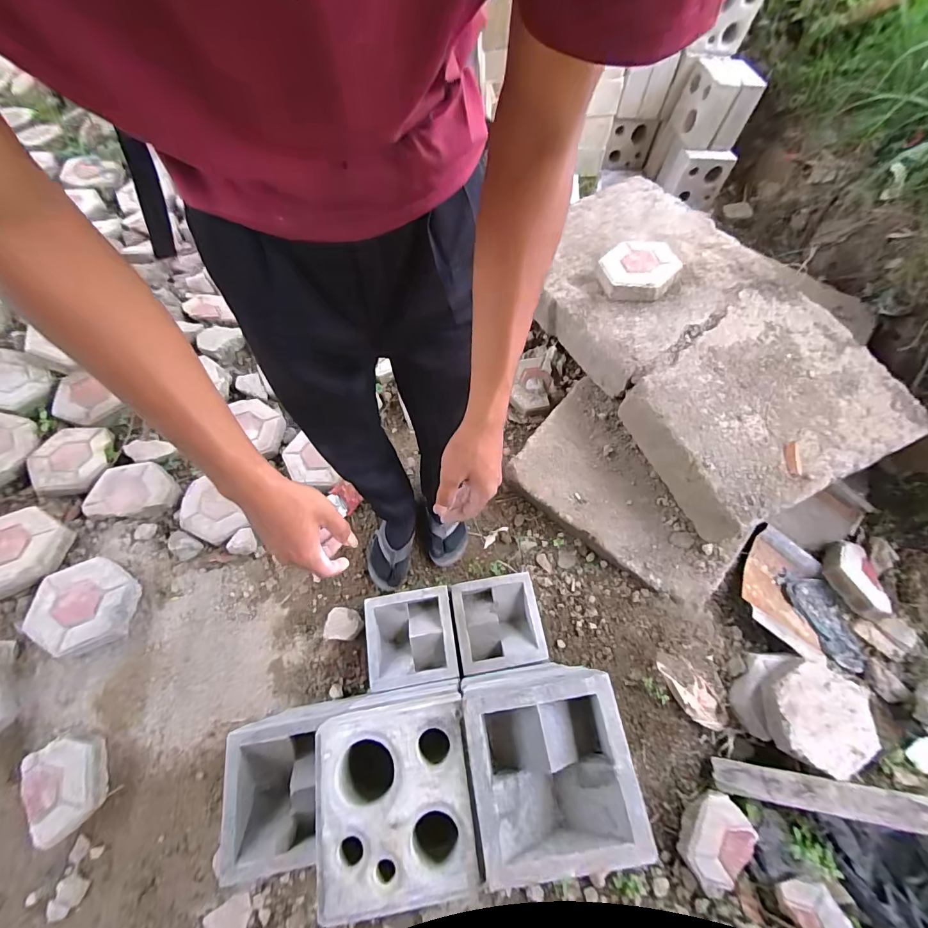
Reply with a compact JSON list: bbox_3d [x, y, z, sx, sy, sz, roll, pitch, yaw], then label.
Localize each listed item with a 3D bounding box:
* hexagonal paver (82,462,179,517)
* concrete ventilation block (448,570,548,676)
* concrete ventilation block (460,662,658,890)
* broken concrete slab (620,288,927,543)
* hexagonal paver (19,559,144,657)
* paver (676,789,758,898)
[{"bbox_3d":[-0.903,0.071,1.109,0.213,0.049,0.155,-21,68,-12],"label":"hexagonal paver"},{"bbox_3d":[0.078,0.391,1.009,0.196,0.104,0.200,-8,66,-6],"label":"concrete ventilation block"},{"bbox_3d":[0.108,0.391,0.543,0.199,0.080,0.221,-7,66,-6],"label":"concrete ventilation block"},{"bbox_3d":[0.762,-0.162,1.078,0.585,0.180,0.508,-23,68,-13],"label":"broken concrete slab"},{"bbox_3d":[-0.902,0.336,0.979,0.217,0.075,0.202,23,66,8],"label":"hexagonal paver"},{"bbox_3d":[0.515,0.774,0.851,0.157,0.055,0.117,-35,71,-17],"label":"paver"}]

